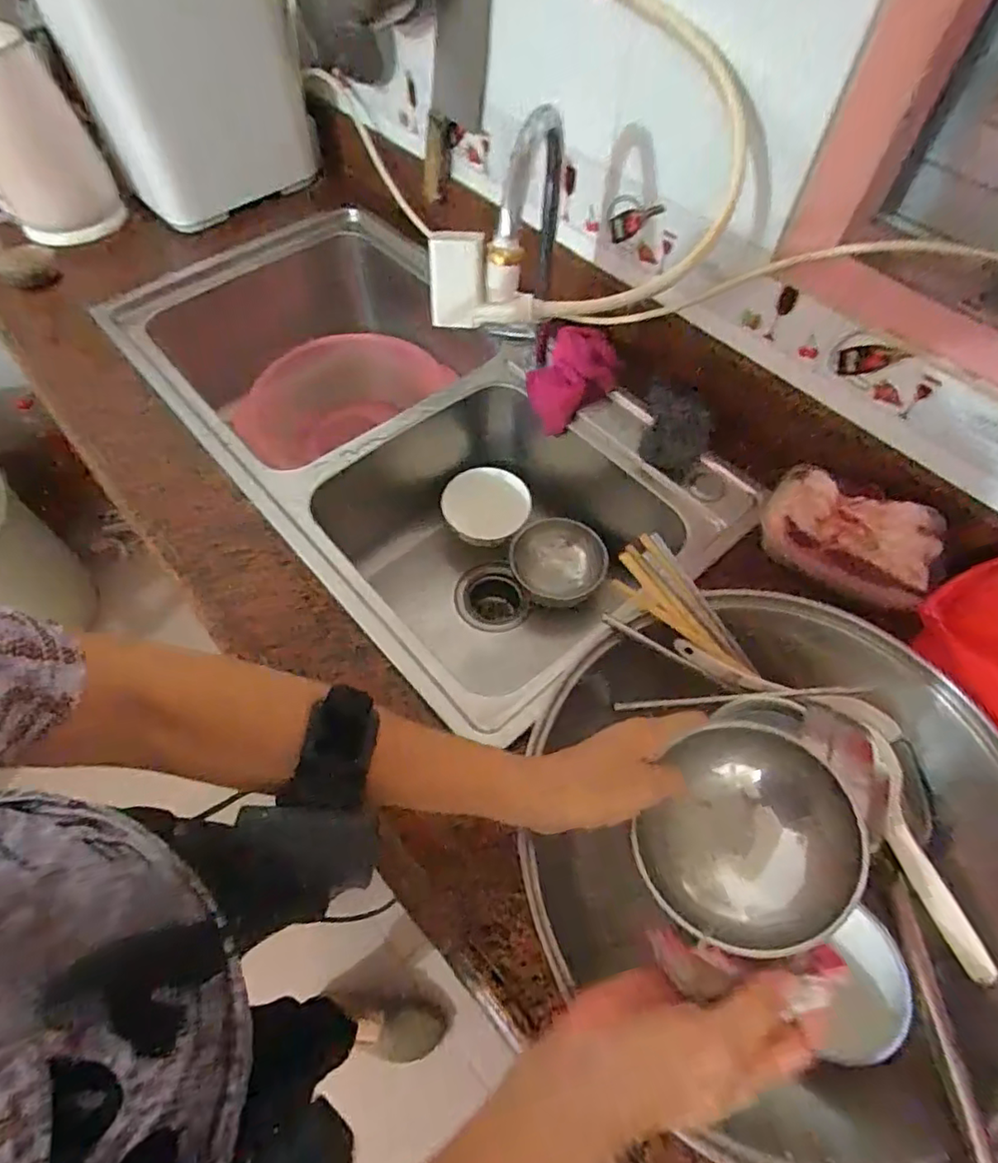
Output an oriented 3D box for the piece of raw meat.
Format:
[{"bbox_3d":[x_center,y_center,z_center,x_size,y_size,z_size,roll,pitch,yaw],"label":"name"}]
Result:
[{"bbox_3d":[0.331,-0.049,0.561,0.147,0.057,0.099,37,66,20],"label":"piece of raw meat"}]

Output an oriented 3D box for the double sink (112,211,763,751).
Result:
[{"bbox_3d":[-0.118,-0.189,0.810,0.447,0.223,0.743,-35,65,-19],"label":"double sink"}]

